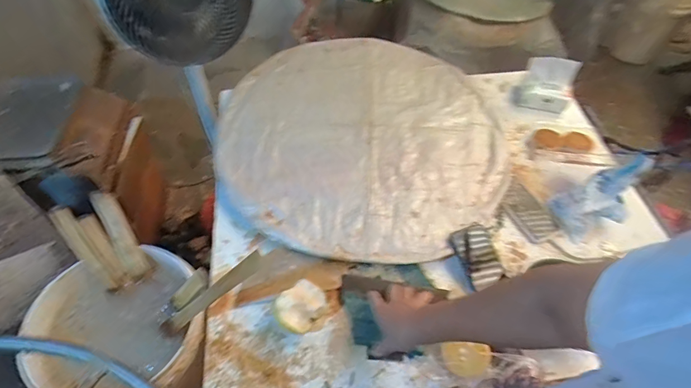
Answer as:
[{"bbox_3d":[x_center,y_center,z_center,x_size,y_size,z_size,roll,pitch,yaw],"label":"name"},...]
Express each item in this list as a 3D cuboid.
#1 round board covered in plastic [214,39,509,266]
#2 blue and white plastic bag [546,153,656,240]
[{"bbox_3d":[0.048,-0.158,0.942,0.648,0.072,0.650,1,55,-2],"label":"round board covered in plastic"},{"bbox_3d":[0.533,0.001,0.816,0.210,0.043,0.114,-40,61,6],"label":"blue and white plastic bag"}]

